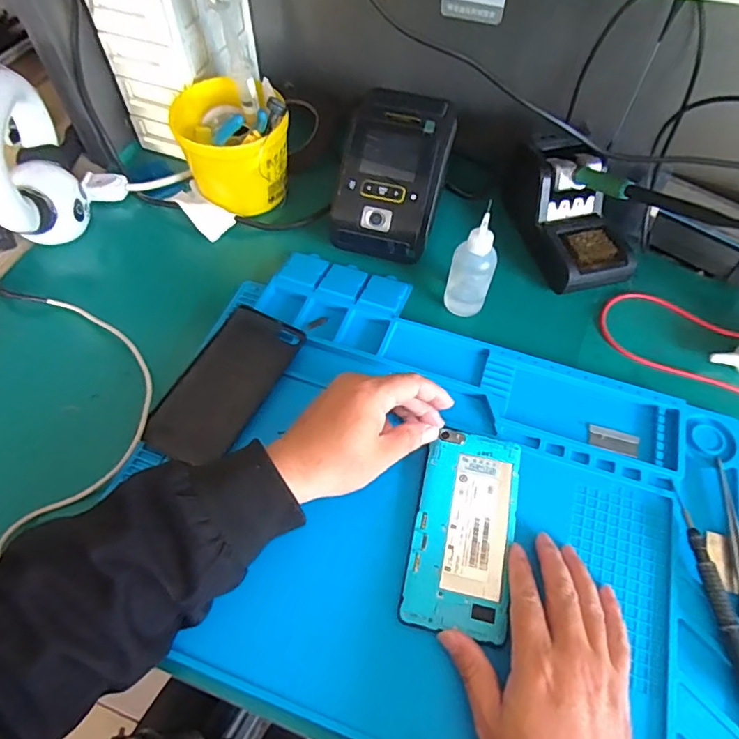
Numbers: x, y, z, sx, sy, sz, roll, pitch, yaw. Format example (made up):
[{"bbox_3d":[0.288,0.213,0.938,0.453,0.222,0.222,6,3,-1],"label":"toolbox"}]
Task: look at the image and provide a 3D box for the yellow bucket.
[{"bbox_3d":[-0.134,-0.221,0.517,0.102,0.108,0.118,-18,60,-11],"label":"yellow bucket"}]

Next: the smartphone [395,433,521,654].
[{"bbox_3d":[0.067,0.112,0.365,0.068,0.005,0.139,13,60,7],"label":"smartphone"}]

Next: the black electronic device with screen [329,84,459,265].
[{"bbox_3d":[0.025,-0.183,0.497,0.090,0.099,0.139,15,60,9],"label":"black electronic device with screen"}]

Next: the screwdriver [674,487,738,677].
[{"bbox_3d":[0.232,0.149,0.344,0.014,0.015,0.130,-3,58,-2],"label":"screwdriver"}]

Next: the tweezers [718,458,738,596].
[{"bbox_3d":[0.260,0.128,0.364,0.009,0.009,0.133,8,59,5],"label":"tweezers"}]

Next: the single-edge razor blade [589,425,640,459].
[{"bbox_3d":[0.197,0.057,0.413,0.039,0.004,0.020,18,67,8],"label":"single-edge razor blade"}]

